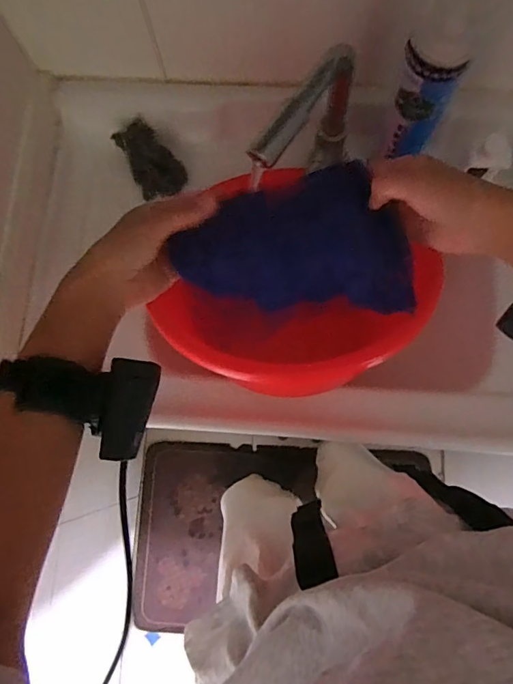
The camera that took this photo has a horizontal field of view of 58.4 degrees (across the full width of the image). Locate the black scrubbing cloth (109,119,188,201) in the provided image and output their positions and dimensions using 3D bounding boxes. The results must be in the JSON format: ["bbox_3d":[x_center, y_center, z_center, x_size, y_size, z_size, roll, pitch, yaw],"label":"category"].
[{"bbox_3d":[-0.152,-0.266,0.670,0.069,0.011,0.108,-28,105,-1],"label":"black scrubbing cloth"}]

